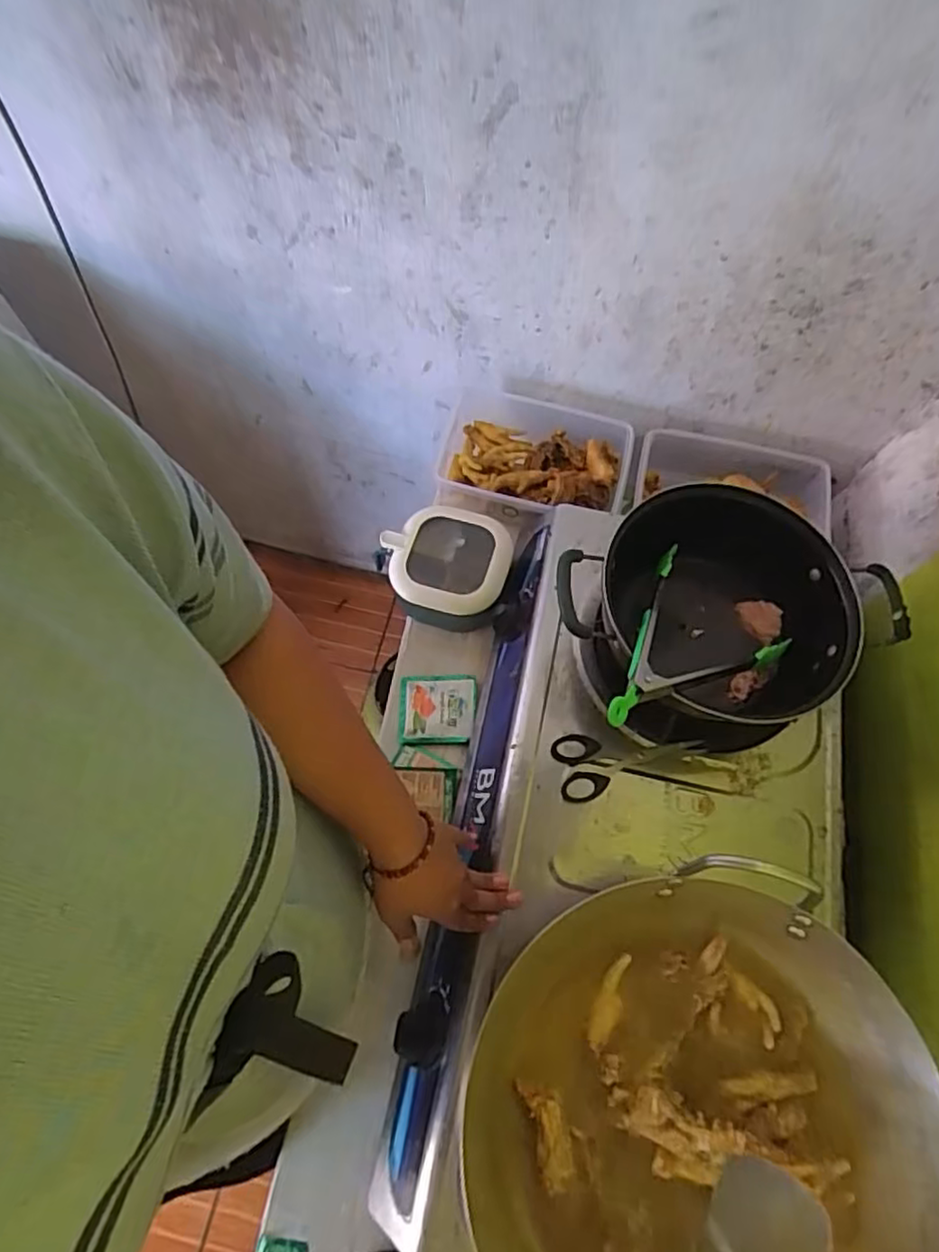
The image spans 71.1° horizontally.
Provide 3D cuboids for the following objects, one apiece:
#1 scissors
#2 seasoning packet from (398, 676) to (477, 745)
[{"bbox_3d":[0.170,0.143,0.646,0.173,0.007,0.063,3,68,0],"label":"scissors"},{"bbox_3d":[-0.037,0.096,0.760,0.087,0.017,0.078,1,68,-1],"label":"seasoning packet"}]

